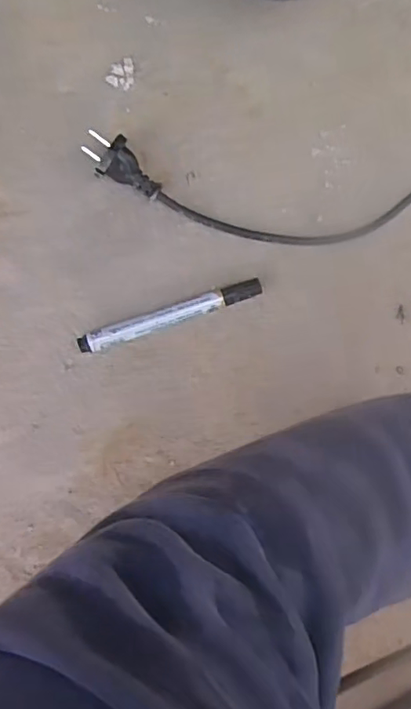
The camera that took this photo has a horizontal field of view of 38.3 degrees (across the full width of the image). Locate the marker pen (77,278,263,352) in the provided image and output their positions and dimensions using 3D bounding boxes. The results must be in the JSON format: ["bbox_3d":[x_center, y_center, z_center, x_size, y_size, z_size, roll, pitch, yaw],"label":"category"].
[{"bbox_3d":[-0.026,-0.029,0.448,0.142,0.015,0.014,-19,89,-3],"label":"marker pen"}]

